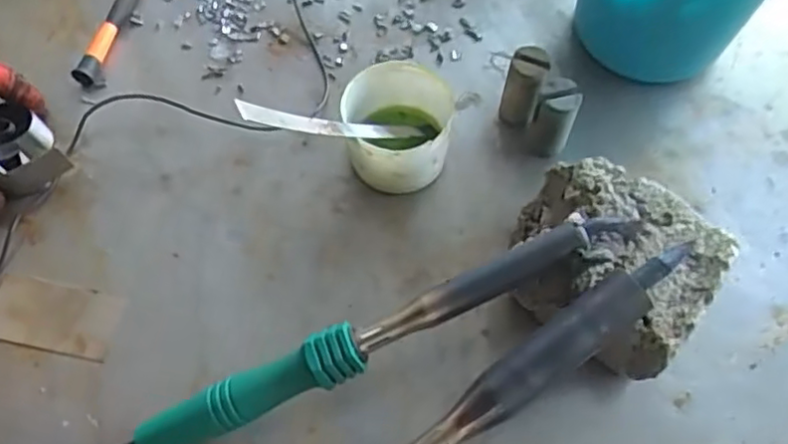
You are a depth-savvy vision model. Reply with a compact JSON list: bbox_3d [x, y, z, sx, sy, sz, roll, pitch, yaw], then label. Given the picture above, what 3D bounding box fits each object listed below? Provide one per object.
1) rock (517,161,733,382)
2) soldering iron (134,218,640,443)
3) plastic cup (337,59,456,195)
[{"bbox_3d":[0.113,0.024,0.363,0.106,0.073,0.082,34,70,17],"label":"rock"},{"bbox_3d":[-0.010,0.059,0.335,0.266,0.023,0.024,-26,65,5],"label":"soldering iron"},{"bbox_3d":[0.002,-0.058,0.410,0.065,0.053,0.067,6,65,5],"label":"plastic cup"}]

